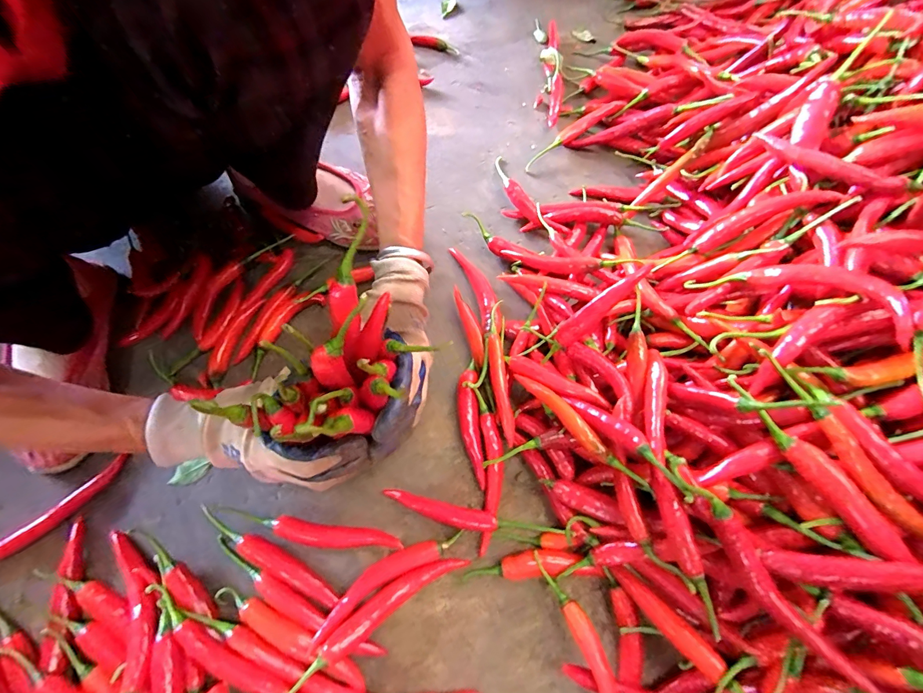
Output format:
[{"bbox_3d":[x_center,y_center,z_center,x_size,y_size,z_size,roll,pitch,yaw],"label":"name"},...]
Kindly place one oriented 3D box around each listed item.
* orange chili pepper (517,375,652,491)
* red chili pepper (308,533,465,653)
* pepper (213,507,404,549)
[{"bbox_3d":[0.099,0.070,0.339,0.015,0.015,0.141,-37,59,-14],"label":"orange chili pepper"},{"bbox_3d":[-0.067,0.200,0.338,0.142,0.018,0.026,-31,72,-13],"label":"red chili pepper"},{"bbox_3d":[-0.135,0.166,0.346,0.160,0.014,0.021,7,68,2],"label":"pepper"}]

